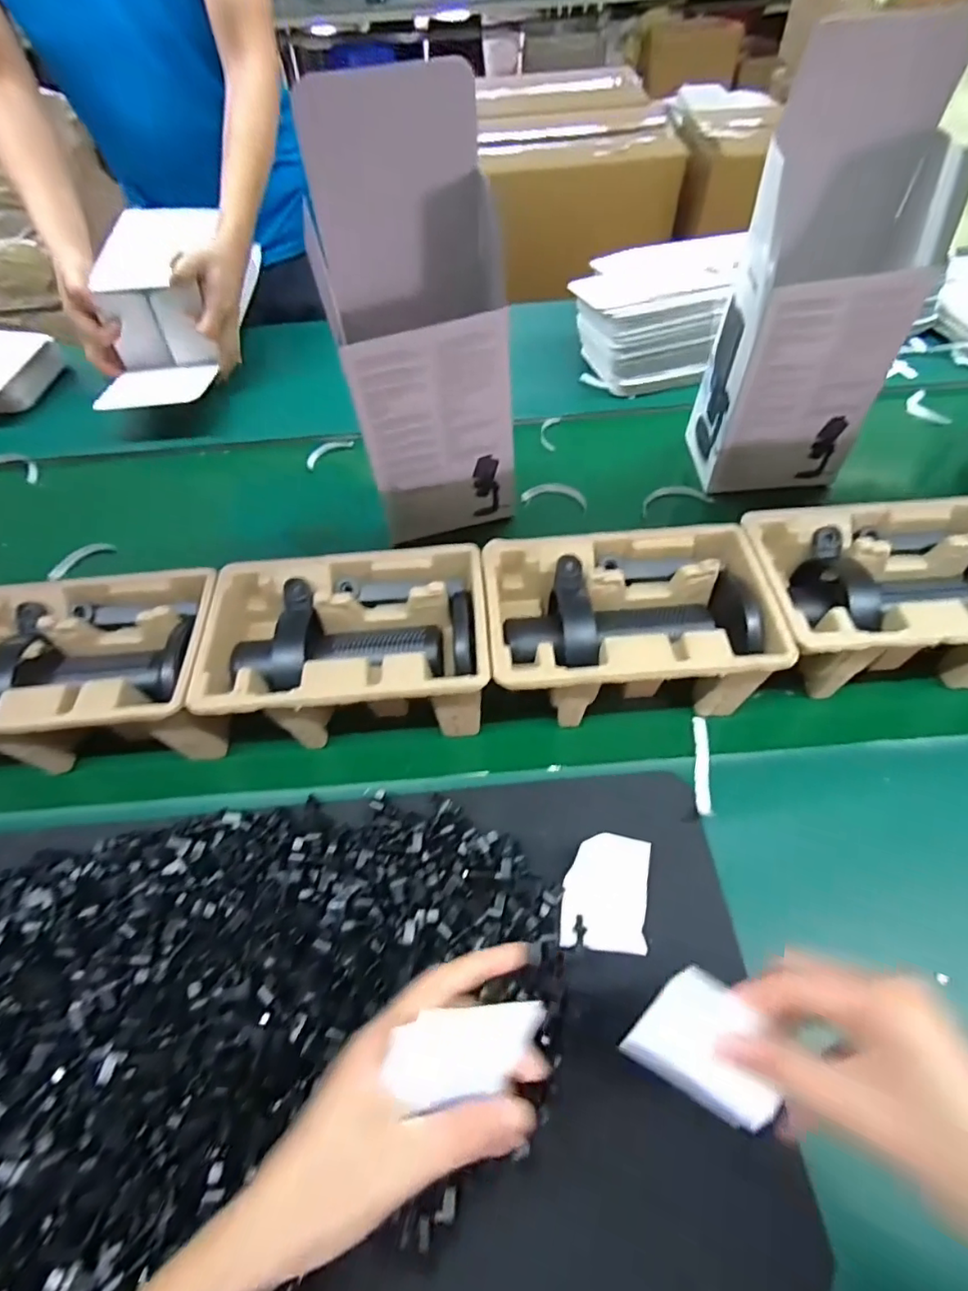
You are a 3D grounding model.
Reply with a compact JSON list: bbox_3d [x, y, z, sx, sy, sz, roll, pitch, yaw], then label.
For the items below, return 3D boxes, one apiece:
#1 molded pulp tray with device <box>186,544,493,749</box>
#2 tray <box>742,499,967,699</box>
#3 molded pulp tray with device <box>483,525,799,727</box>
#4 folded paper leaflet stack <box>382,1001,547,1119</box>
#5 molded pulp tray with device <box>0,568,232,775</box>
[{"bbox_3d":[-0.111,0.001,0.486,0.224,0.096,0.151,-3,56,-2],"label":"molded pulp tray with device"},{"bbox_3d":[0.344,-0.042,0.491,0.223,0.097,0.148,-2,56,-1],"label":"tray"},{"bbox_3d":[0.117,-0.012,0.488,0.228,0.100,0.153,-3,56,-2],"label":"molded pulp tray with device"},{"bbox_3d":[-0.007,0.183,0.250,0.069,0.004,0.037,8,83,-23],"label":"folded paper leaflet stack"},{"bbox_3d":[-0.345,0.025,0.486,0.246,0.107,0.150,-3,56,-1],"label":"molded pulp tray with device"}]

